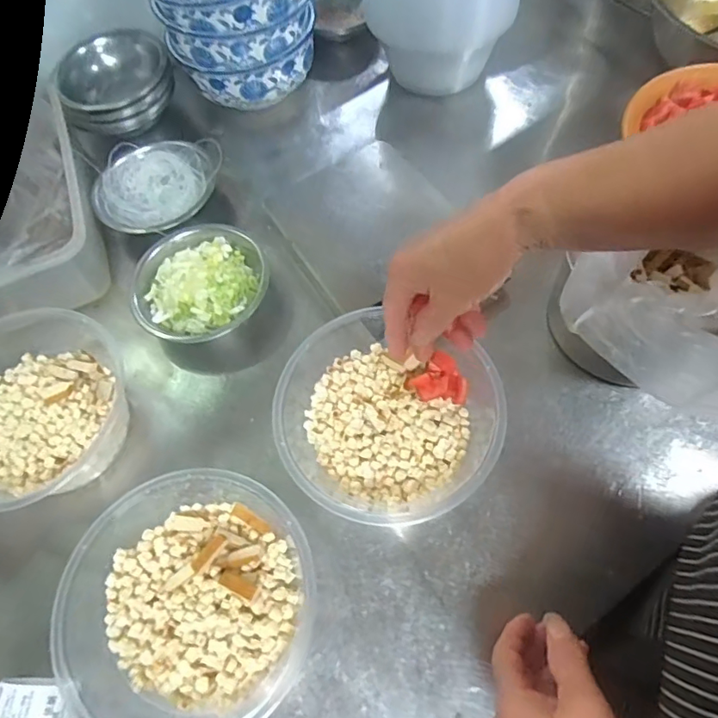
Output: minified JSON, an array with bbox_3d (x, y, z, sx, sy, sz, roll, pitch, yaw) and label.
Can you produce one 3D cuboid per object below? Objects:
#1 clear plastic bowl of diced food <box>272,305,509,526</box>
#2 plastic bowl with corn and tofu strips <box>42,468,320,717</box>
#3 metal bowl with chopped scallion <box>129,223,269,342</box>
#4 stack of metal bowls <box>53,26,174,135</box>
[{"bbox_3d":[0.023,0.055,0.426,0.168,0.074,0.154,-1,64,2],"label":"clear plastic bowl of diced food"},{"bbox_3d":[-0.120,0.178,0.377,0.166,0.073,0.181,-1,64,2],"label":"plastic bowl with corn and tofu strips"},{"bbox_3d":[-0.155,-0.073,0.522,0.130,0.045,0.121,-1,64,2],"label":"metal bowl with chopped scallion"},{"bbox_3d":[-0.286,-0.333,0.632,0.125,0.066,0.115,-17,64,-6],"label":"stack of metal bowls"}]

